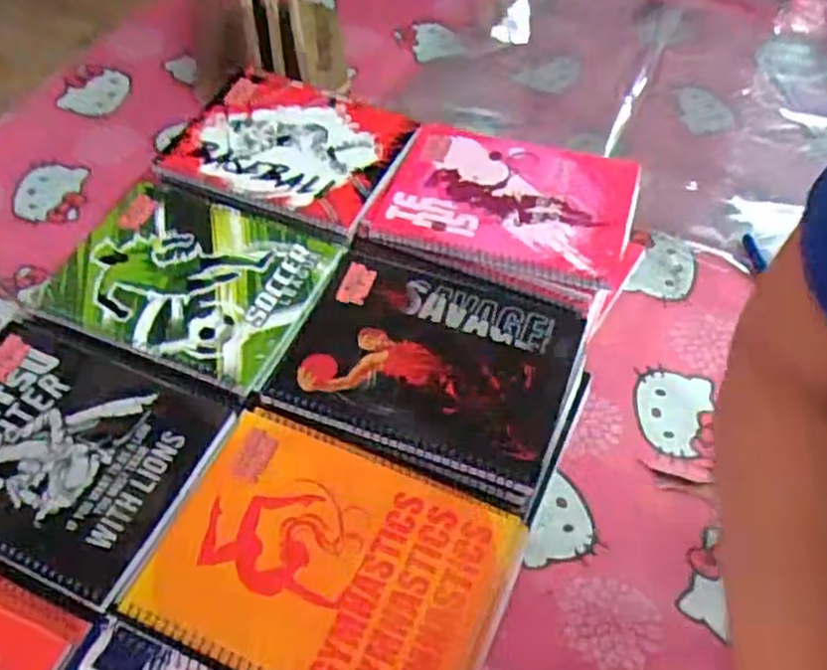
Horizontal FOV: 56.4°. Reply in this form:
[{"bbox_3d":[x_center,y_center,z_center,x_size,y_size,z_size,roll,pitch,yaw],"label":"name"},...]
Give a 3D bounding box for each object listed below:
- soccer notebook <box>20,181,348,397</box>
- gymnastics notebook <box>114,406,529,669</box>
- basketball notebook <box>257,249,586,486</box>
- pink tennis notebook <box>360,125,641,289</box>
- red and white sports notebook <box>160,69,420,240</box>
[{"bbox_3d":[-0.174,-0.045,0.608,0.197,0.014,0.159,22,59,14],"label":"soccer notebook"},{"bbox_3d":[-0.054,0.139,0.473,0.209,0.007,0.157,18,58,12],"label":"gymnastics notebook"},{"bbox_3d":[0.010,0.014,0.568,0.204,0.017,0.158,16,58,10],"label":"basketball notebook"},{"bbox_3d":[0.081,-0.118,0.651,0.203,0.010,0.156,14,57,9],"label":"pink tennis notebook"},{"bbox_3d":[-0.110,-0.175,0.691,0.195,0.011,0.156,20,58,13],"label":"red and white sports notebook"}]

